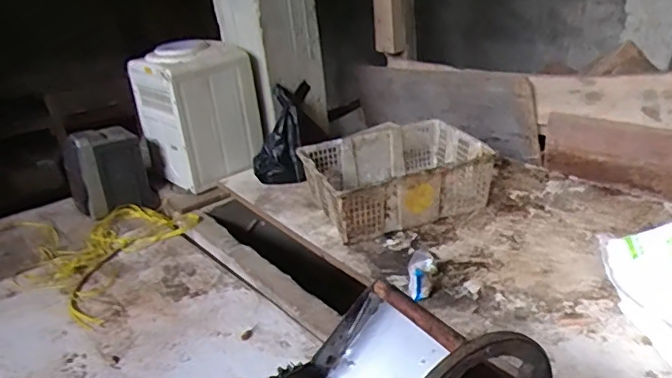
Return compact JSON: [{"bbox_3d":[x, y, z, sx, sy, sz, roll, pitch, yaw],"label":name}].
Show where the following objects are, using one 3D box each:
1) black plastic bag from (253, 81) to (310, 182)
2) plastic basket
[{"bbox_3d":[-0.174,-0.186,1.840,0.165,0.346,0.096,9,-3,30],"label":"black plastic bag"},{"bbox_3d":[0.169,-0.035,1.620,0.471,0.159,0.358,-12,25,-12],"label":"plastic basket"}]

